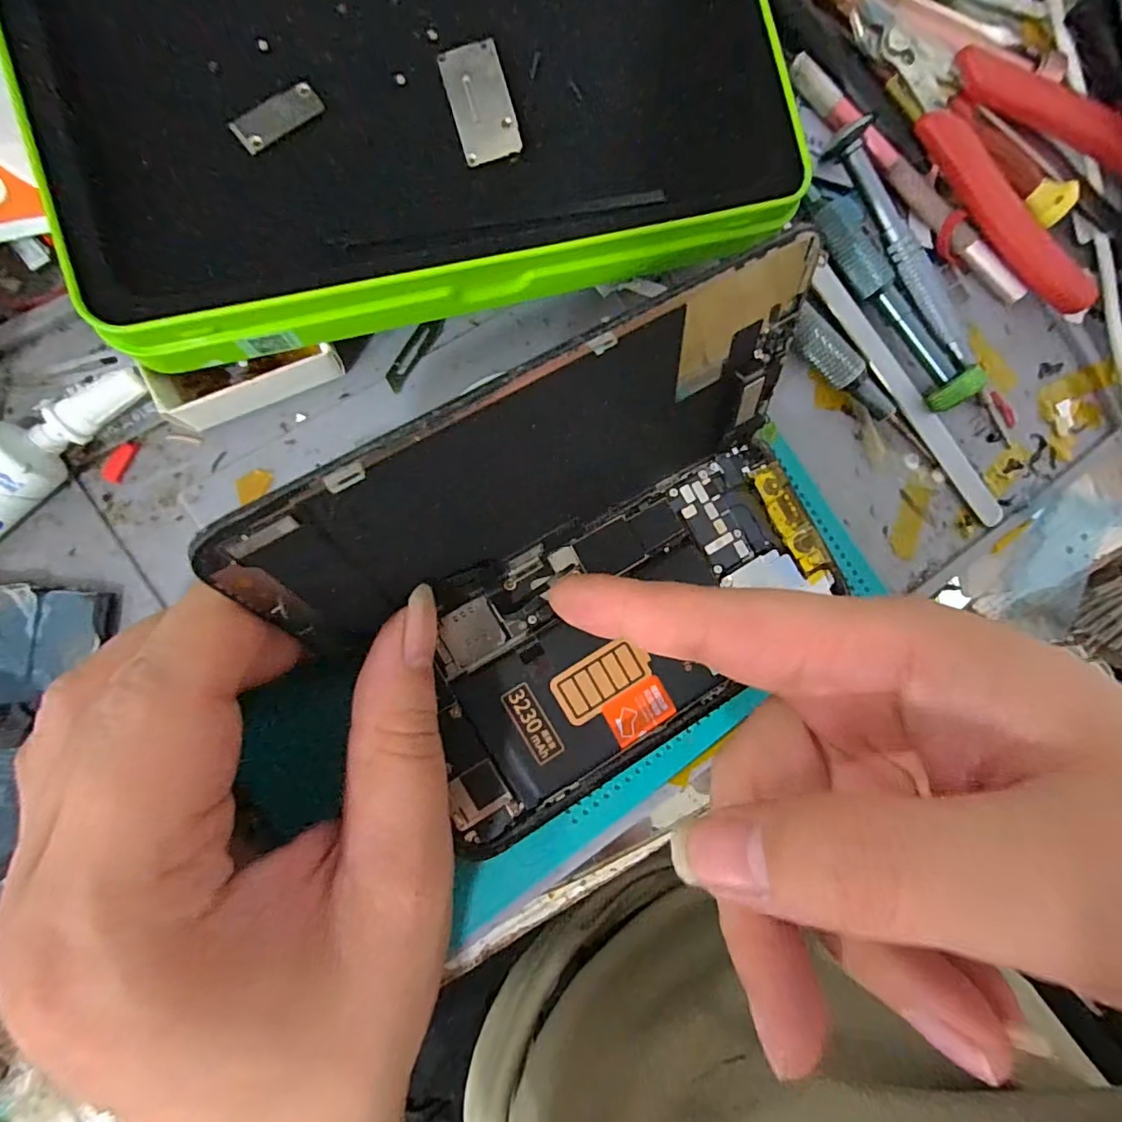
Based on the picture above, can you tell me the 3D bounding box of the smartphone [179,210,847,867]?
[{"bbox_3d":[0.016,0.007,0.136,0.140,0.065,0.101,-31,93,-9],"label":"smartphone"}]

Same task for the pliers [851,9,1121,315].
[{"bbox_3d":[0.156,-0.150,0.187,0.123,0.013,0.054,41,83,-6],"label":"pliers"}]

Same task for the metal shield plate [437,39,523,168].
[{"bbox_3d":[-0.021,-0.122,0.142,0.016,0.004,0.030,-16,91,-9],"label":"metal shield plate"}]

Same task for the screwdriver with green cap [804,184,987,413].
[{"bbox_3d":[0.114,-0.093,0.184,0.014,0.012,0.088,-35,94,-8],"label":"screwdriver with green cap"}]

